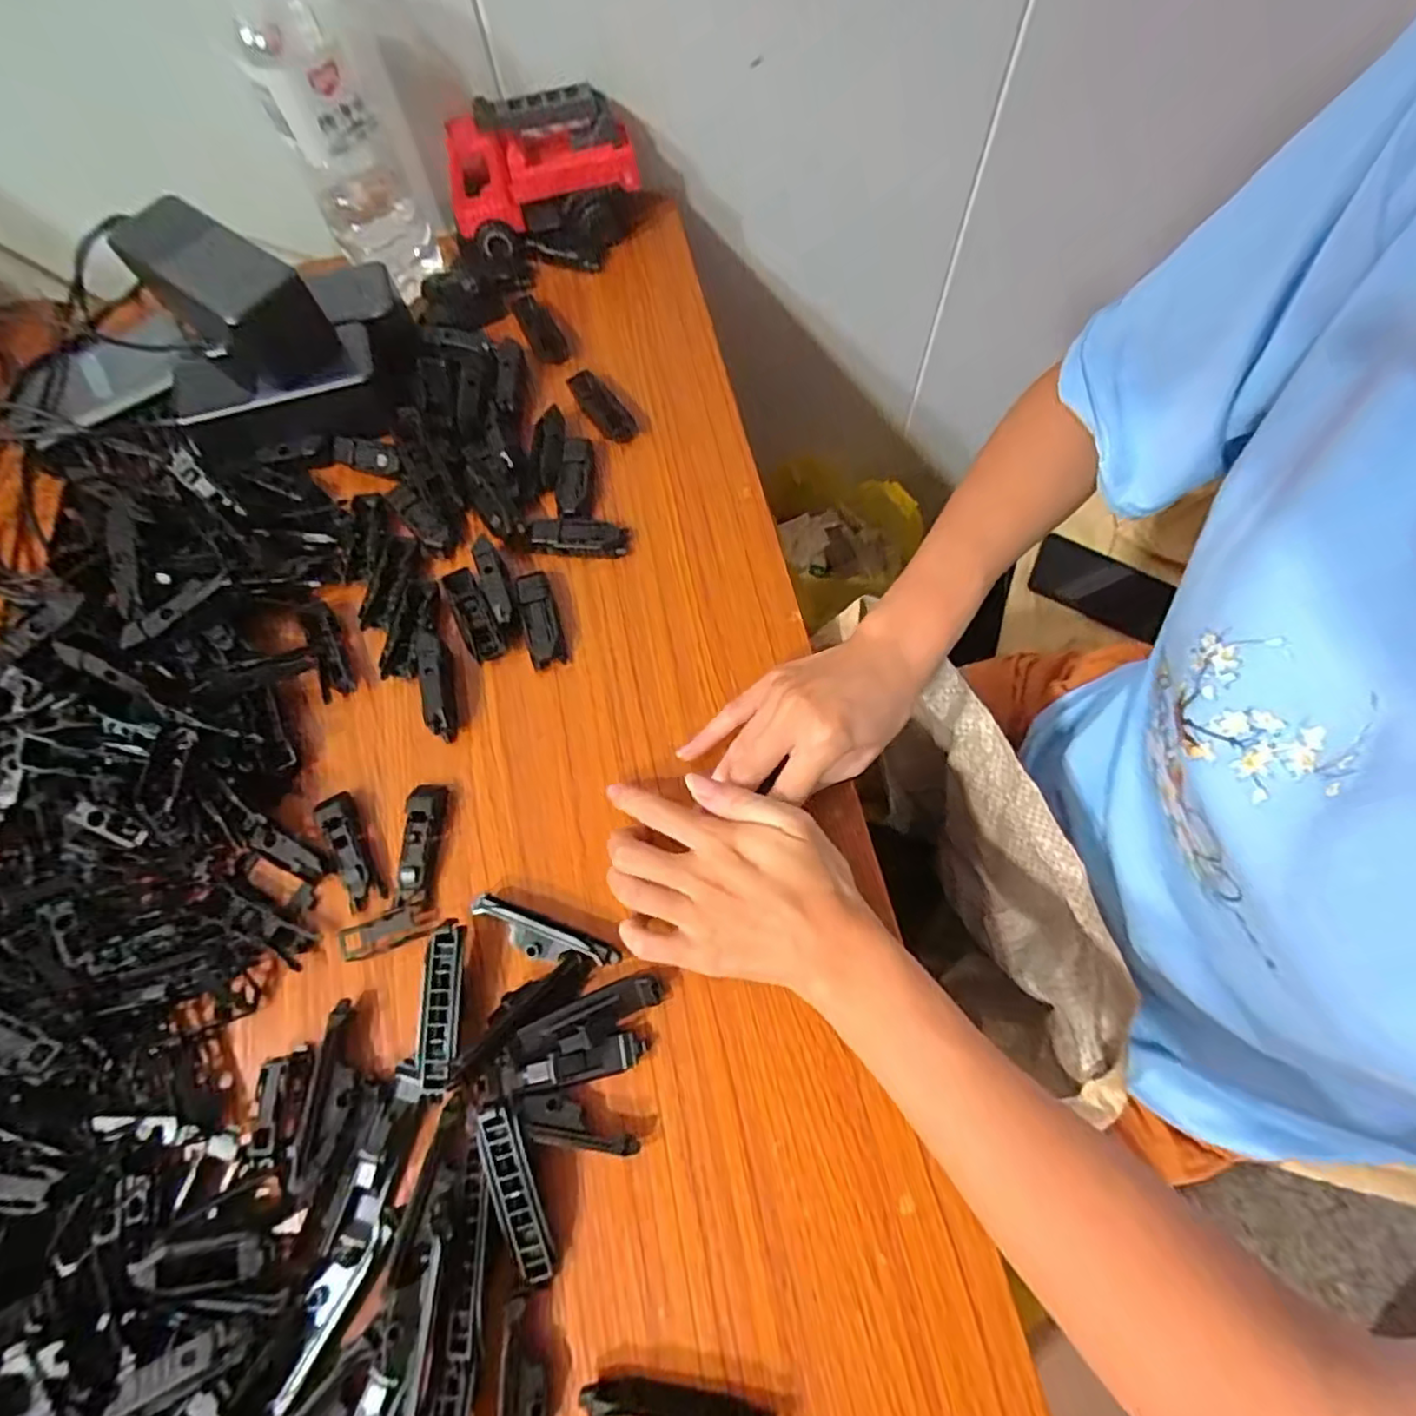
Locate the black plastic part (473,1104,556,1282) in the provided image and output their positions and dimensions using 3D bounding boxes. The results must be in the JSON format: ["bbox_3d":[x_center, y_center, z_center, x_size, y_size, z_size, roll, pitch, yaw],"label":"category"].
[{"bbox_3d":[-0.086,0.218,0.297,0.016,0.008,0.074,-20,85,-6],"label":"black plastic part"}]

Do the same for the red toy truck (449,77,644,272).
[{"bbox_3d":[-0.121,-0.385,0.491,0.138,0.077,0.060,-11,69,-2],"label":"red toy truck"}]

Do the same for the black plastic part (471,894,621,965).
[{"bbox_3d":[-0.085,0.119,0.340,0.079,0.019,0.018,21,71,9],"label":"black plastic part"}]

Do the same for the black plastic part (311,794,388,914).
[{"bbox_3d":[-0.197,0.077,0.361,0.018,0.013,0.064,-27,71,-8],"label":"black plastic part"}]

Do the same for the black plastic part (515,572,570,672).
[{"bbox_3d":[-0.103,-0.055,0.407,0.021,0.016,0.061,-14,69,-4],"label":"black plastic part"}]

